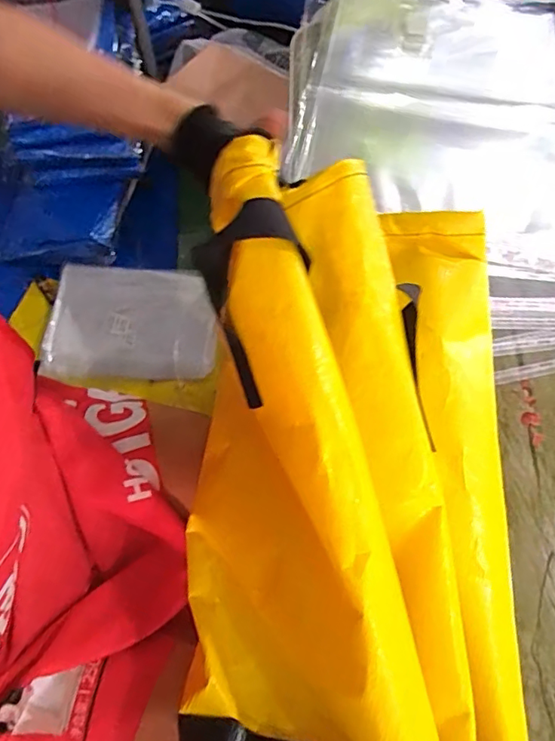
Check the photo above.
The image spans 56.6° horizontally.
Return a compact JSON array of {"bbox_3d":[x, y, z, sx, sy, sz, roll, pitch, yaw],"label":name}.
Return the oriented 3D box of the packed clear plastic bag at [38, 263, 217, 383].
[{"bbox_3d":[-0.288,-0.103,1.028,0.326,0.041,0.243,0,65,2],"label":"packed clear plastic bag"}]

